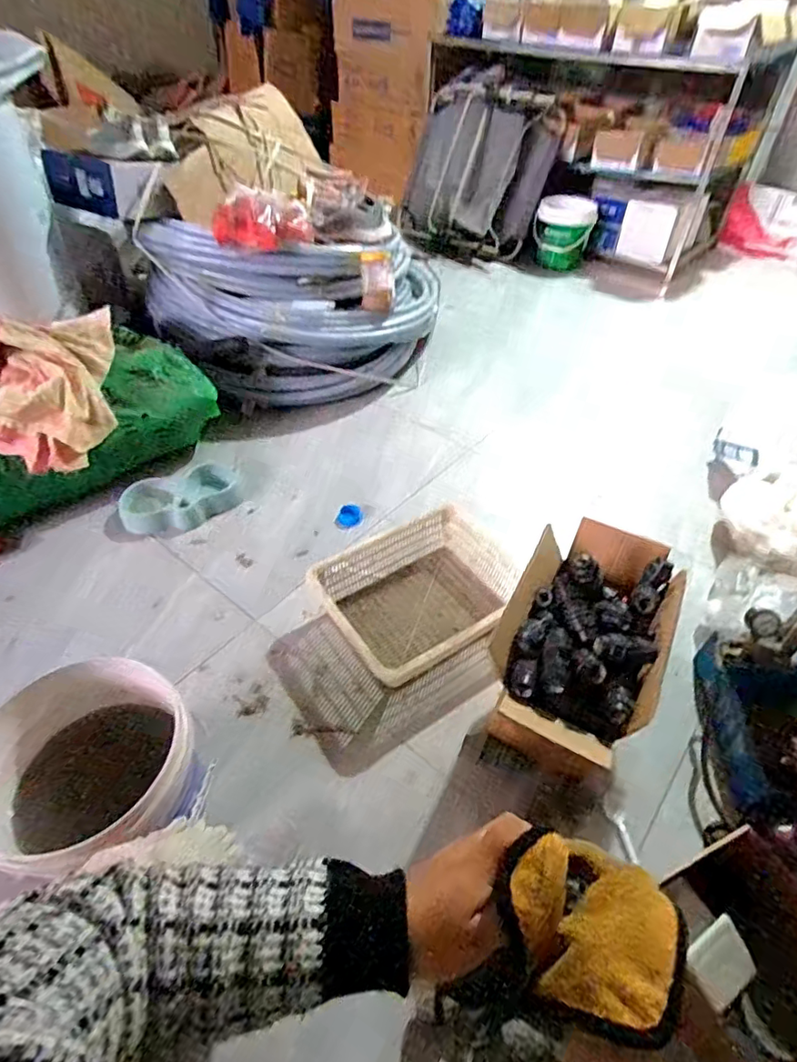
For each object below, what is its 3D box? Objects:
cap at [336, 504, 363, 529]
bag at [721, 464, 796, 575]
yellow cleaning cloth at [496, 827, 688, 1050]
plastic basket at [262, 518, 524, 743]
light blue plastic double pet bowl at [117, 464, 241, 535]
[{"bbox_3d":[-0.122,-0.038,1.386,0.056,0.025,0.063,29,50,25],"label":"cap"},{"bbox_3d":[0.937,-0.037,1.299,0.270,0.165,0.284,22,48,20],"label":"bag"},{"bbox_3d":[0.120,0.240,0.334,0.110,0.037,0.088,13,45,12],"label":"yellow cleaning cloth"},{"bbox_3d":[0.056,0.128,1.144,0.408,0.102,0.320,-25,50,-25],"label":"plastic basket"},{"bbox_3d":[-0.536,-0.080,1.366,0.291,0.068,0.188,-29,52,-28],"label":"light blue plastic double pet bowl"}]

